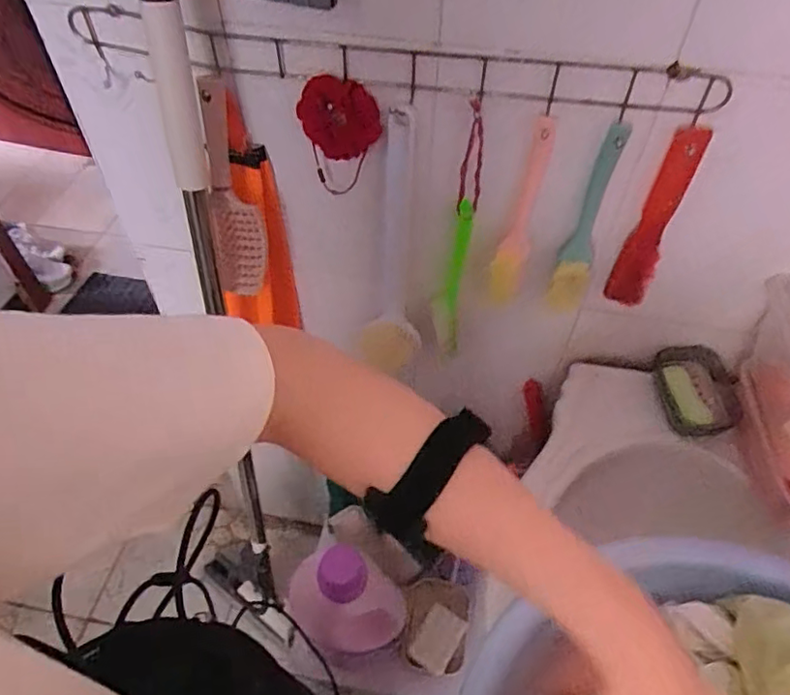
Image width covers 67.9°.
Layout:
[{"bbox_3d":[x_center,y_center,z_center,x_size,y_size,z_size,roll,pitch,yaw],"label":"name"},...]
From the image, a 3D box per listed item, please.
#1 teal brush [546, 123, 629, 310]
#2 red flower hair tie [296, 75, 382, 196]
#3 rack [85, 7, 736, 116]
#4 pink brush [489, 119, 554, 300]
[{"bbox_3d":[0.192,-0.121,0.583,0.036,0.202,0.041,19,53,13],"label":"teal brush"},{"bbox_3d":[-0.051,-0.197,0.565,0.071,0.114,0.028,9,51,6],"label":"red flower hair tie"},{"bbox_3d":[-0.017,-0.248,0.521,0.575,0.050,0.029,9,51,6],"label":"rack"},{"bbox_3d":[0.127,-0.131,0.600,0.031,0.213,0.023,19,53,13],"label":"pink brush"}]

